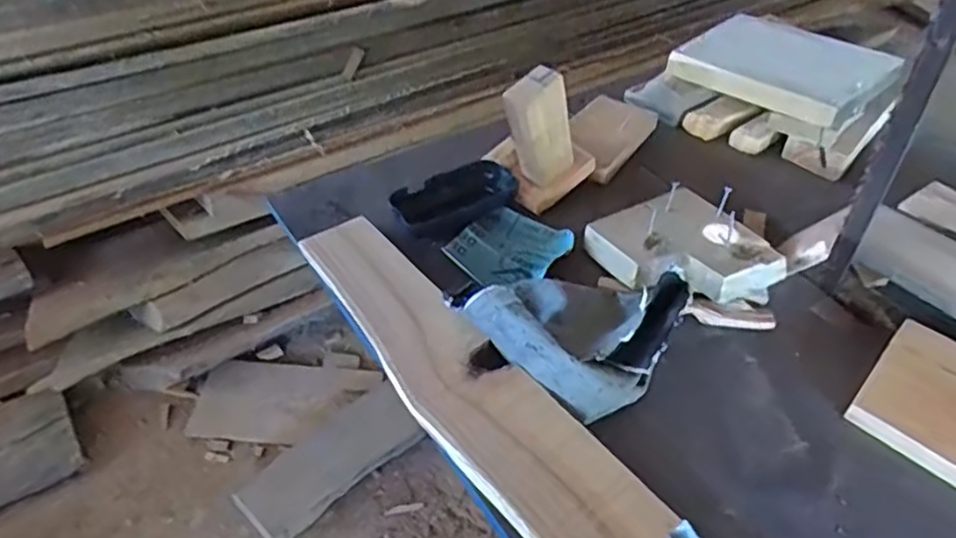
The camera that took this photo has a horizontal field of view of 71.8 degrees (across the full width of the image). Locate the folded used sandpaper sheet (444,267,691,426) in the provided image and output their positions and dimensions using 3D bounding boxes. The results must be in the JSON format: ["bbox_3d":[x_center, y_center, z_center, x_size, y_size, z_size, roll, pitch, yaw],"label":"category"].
[{"bbox_3d":[0.056,0.024,0.441,0.141,0.057,0.109,26,48,24],"label":"folded used sandpaper sheet"}]

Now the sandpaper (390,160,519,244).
[{"bbox_3d":[-0.019,-0.060,0.557,0.112,0.018,0.060,-33,53,-32],"label":"sandpaper"}]

